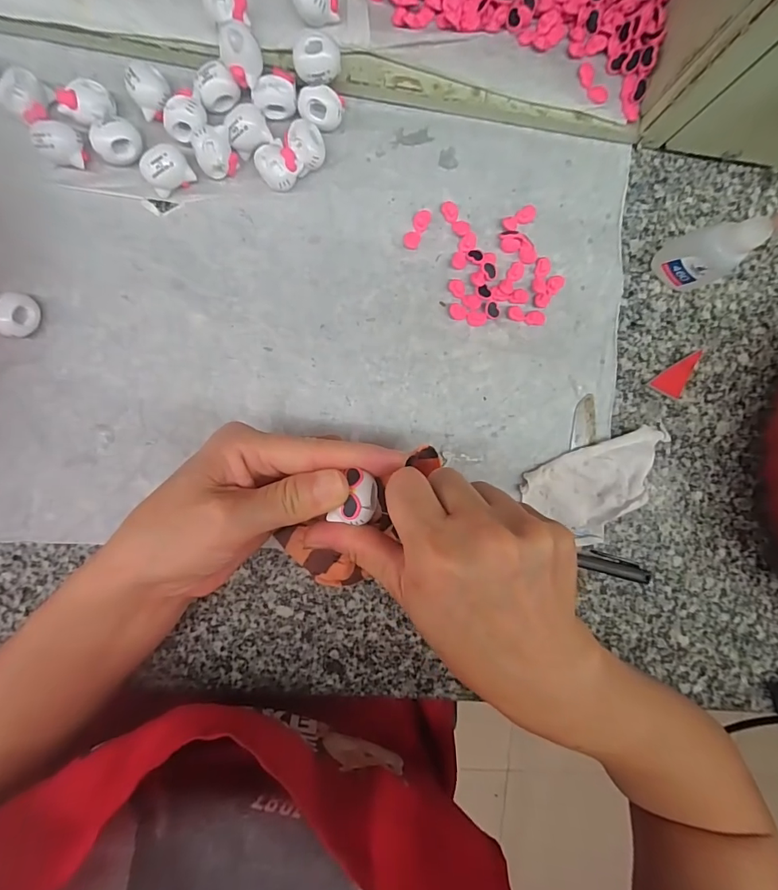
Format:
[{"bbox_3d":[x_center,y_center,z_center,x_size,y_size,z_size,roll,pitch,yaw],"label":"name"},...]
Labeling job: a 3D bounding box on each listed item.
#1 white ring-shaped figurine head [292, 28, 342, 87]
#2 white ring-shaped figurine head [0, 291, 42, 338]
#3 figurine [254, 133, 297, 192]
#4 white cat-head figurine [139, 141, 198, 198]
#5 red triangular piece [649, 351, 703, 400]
[{"bbox_3d":[-0.040,-0.214,0.245,0.025,0.019,0.020,-3,94,-5],"label":"white ring-shaped figurine head"},{"bbox_3d":[-0.212,-0.074,0.251,0.018,0.021,0.022,43,89,-6],"label":"white ring-shaped figurine head"},{"bbox_3d":[-0.065,-0.164,0.257,0.023,0.014,0.028,-23,95,-3],"label":"figurine"},{"bbox_3d":[-0.128,-0.158,0.252,0.025,0.017,0.017,-28,96,-3],"label":"white cat-head figurine"},{"bbox_3d":[0.198,-0.045,0.298,0.038,0.005,0.018,-35,96,-2],"label":"red triangular piece"}]

